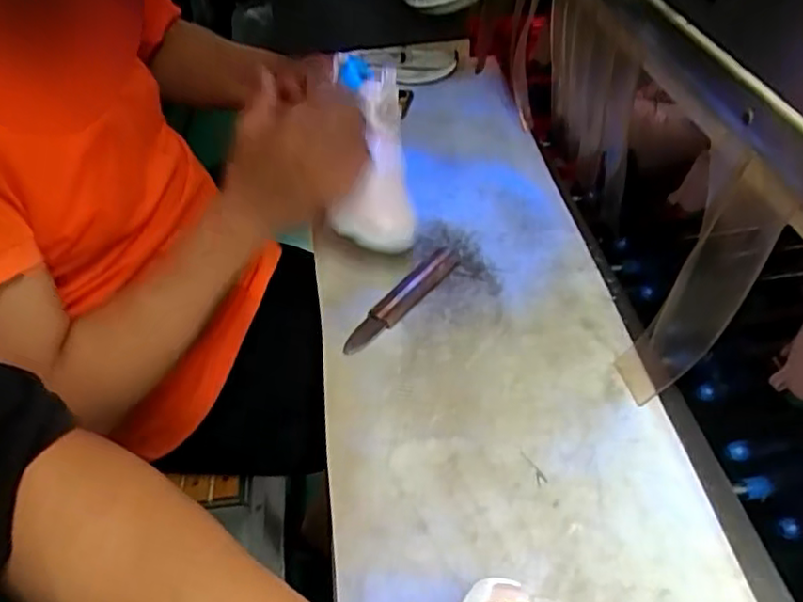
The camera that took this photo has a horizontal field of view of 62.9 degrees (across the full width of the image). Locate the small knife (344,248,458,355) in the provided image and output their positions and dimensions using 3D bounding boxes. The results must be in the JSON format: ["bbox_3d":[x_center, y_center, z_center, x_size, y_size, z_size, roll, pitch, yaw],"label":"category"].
[{"bbox_3d":[-0.001,-0.004,0.633,0.029,0.017,0.160,29,52,31],"label":"small knife"}]

